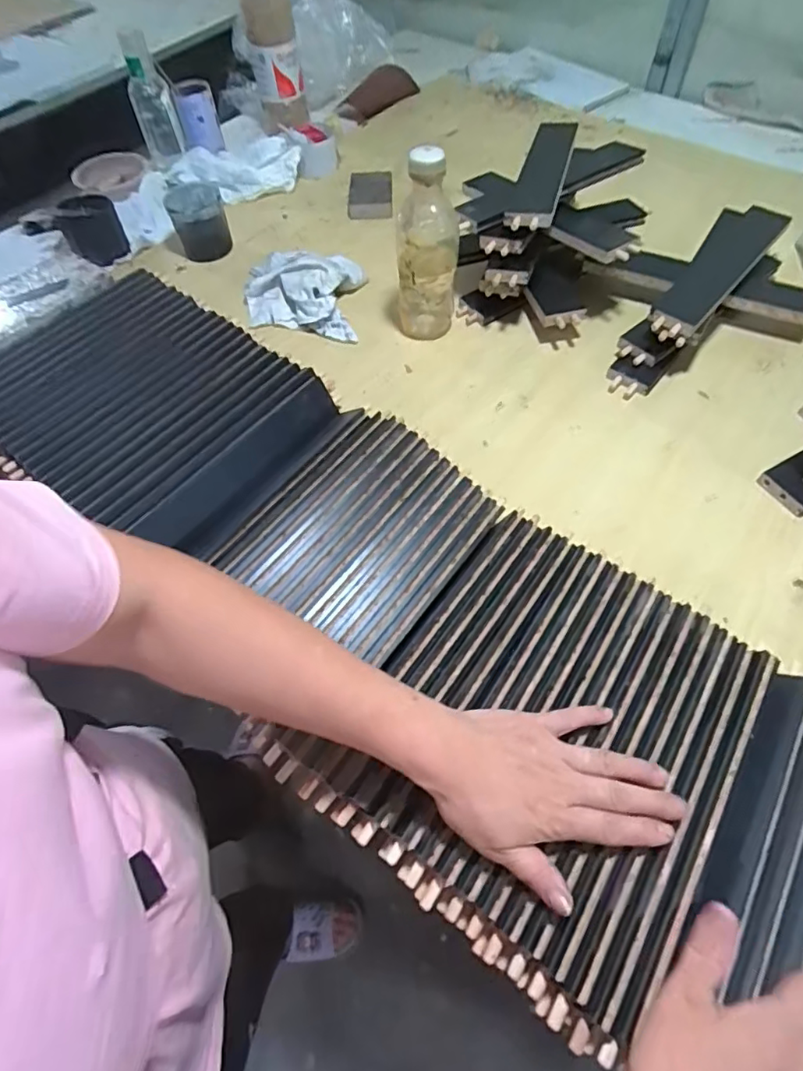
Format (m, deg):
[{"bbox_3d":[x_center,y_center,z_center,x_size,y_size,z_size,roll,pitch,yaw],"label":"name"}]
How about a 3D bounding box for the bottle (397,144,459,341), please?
[{"bbox_3d":[0.029,-0.348,0.680,0.077,0.211,0.068,2,58,4],"label":"bottle"}]

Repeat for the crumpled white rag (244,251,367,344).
[{"bbox_3d":[-0.140,-0.343,0.781,0.170,0.054,0.151,5,58,6],"label":"crumpled white rag"}]

